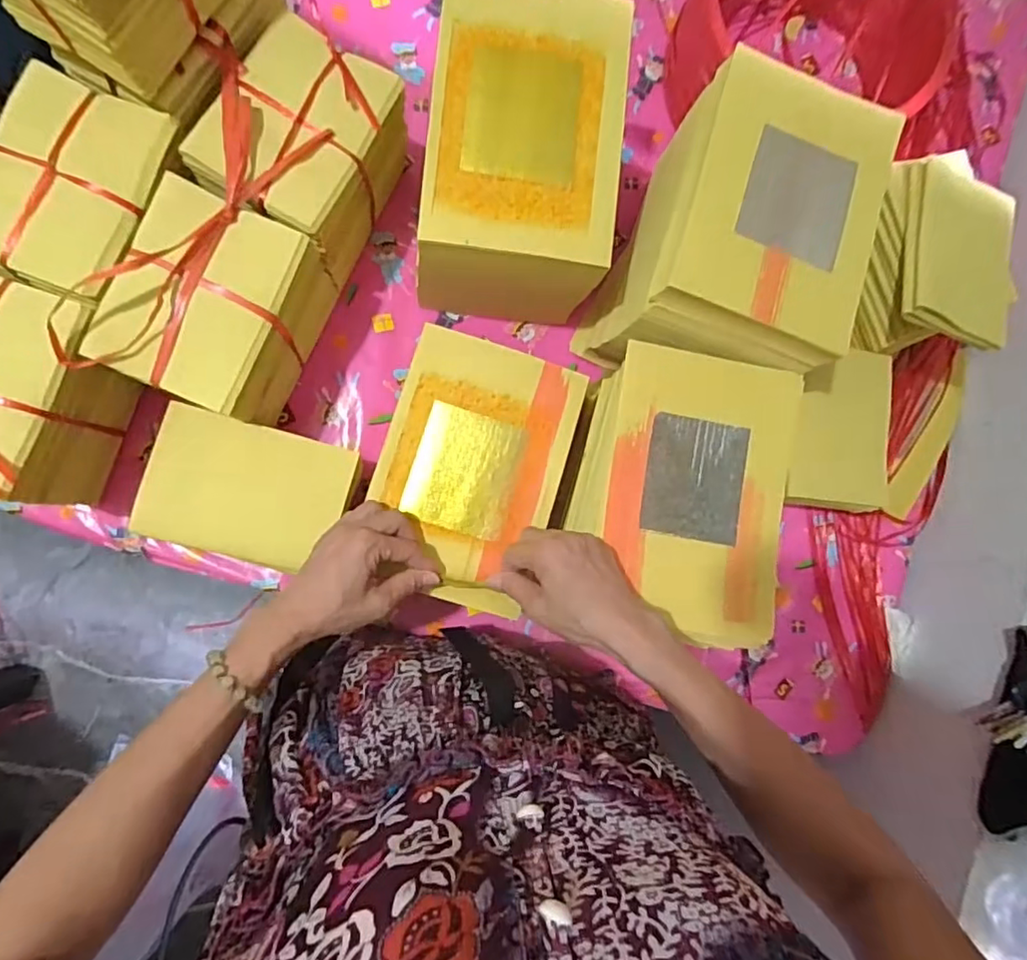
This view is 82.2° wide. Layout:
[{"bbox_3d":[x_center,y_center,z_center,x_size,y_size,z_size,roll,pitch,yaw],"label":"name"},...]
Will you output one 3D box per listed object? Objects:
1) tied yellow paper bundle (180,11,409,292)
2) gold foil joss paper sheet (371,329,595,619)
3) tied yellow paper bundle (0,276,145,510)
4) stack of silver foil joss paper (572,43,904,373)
[{"bbox_3d":[-0.190,-0.301,0.552,0.126,0.119,0.170,25,84,-5],"label":"tied yellow paper bundle"},{"bbox_3d":[-0.035,-0.019,0.530,0.154,0.005,0.206,17,84,-6],"label":"gold foil joss paper sheet"},{"bbox_3d":[-0.416,-0.074,0.498,0.116,0.140,0.159,19,85,-6],"label":"tied yellow paper bundle"},{"bbox_3d":[0.208,-0.228,0.579,0.184,0.186,0.249,19,85,-6],"label":"stack of silver foil joss paper"}]

